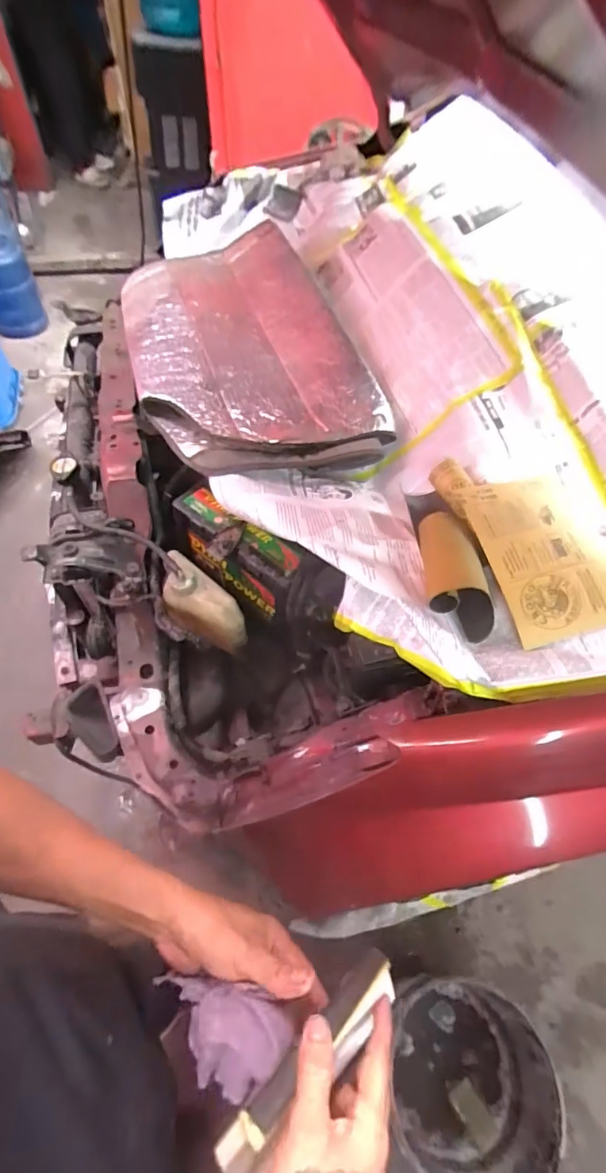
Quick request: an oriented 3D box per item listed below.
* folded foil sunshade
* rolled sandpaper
[{"bbox_3d":[-0.111,-0.440,0.903,0.395,0.088,0.642,-14,57,-12],"label":"folded foil sunshade"},{"bbox_3d":[0.188,-0.022,0.602,0.080,0.078,0.160,4,55,0],"label":"rolled sandpaper"}]

